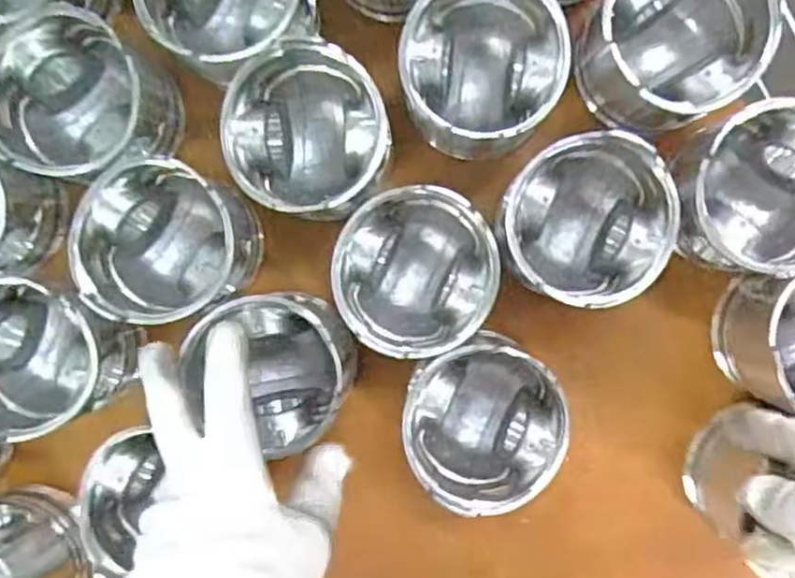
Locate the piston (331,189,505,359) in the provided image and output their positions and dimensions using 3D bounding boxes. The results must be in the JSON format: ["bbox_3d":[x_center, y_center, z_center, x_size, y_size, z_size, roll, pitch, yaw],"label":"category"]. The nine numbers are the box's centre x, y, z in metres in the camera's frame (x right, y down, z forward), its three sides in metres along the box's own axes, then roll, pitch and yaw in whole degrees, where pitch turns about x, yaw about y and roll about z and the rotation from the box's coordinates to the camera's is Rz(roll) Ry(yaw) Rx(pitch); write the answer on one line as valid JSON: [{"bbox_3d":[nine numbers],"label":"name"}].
[{"bbox_3d":[0.008,-0.011,0.413,0.084,0.076,0.089,0,92,3],"label":"piston"}]

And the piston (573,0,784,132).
[{"bbox_3d":[0.151,-0.140,0.394,0.087,0.074,0.088,44,94,1],"label":"piston"}]

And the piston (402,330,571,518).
[{"bbox_3d":[0.045,0.073,0.420,0.089,0.077,0.092,0,92,3],"label":"piston"}]

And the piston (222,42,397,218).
[{"bbox_3d":[-0.050,-0.087,0.415,0.087,0.089,0.085,0,92,3],"label":"piston"}]

